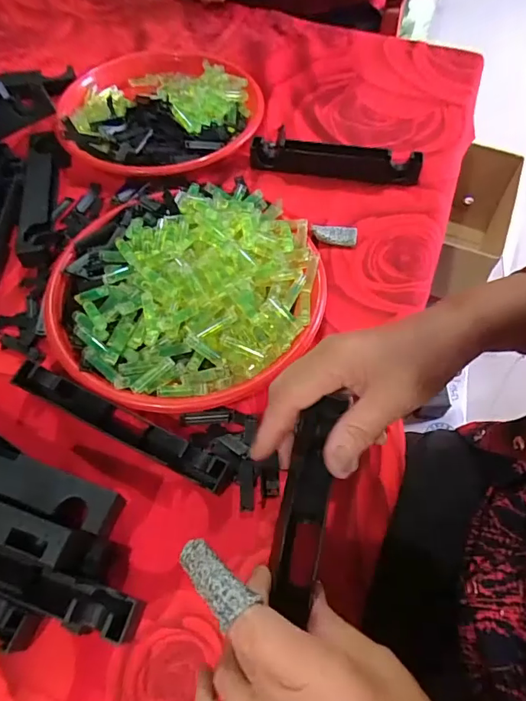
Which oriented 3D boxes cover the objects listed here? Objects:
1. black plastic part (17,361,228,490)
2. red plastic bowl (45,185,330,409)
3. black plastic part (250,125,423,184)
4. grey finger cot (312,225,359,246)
[{"bbox_3d":[-0.115,0.058,0.385,0.192,0.029,0.029,23,62,13],"label":"black plastic part"},{"bbox_3d":[-0.071,-0.064,0.438,0.249,0.060,0.238,0,59,0],"label":"red plastic bowl"},{"bbox_3d":[0.083,-0.220,0.545,0.190,0.035,0.026,8,60,5],"label":"black plastic part"},{"bbox_3d":[0.076,-0.124,0.502,0.048,0.013,0.026,3,59,2],"label":"grey finger cot"}]

